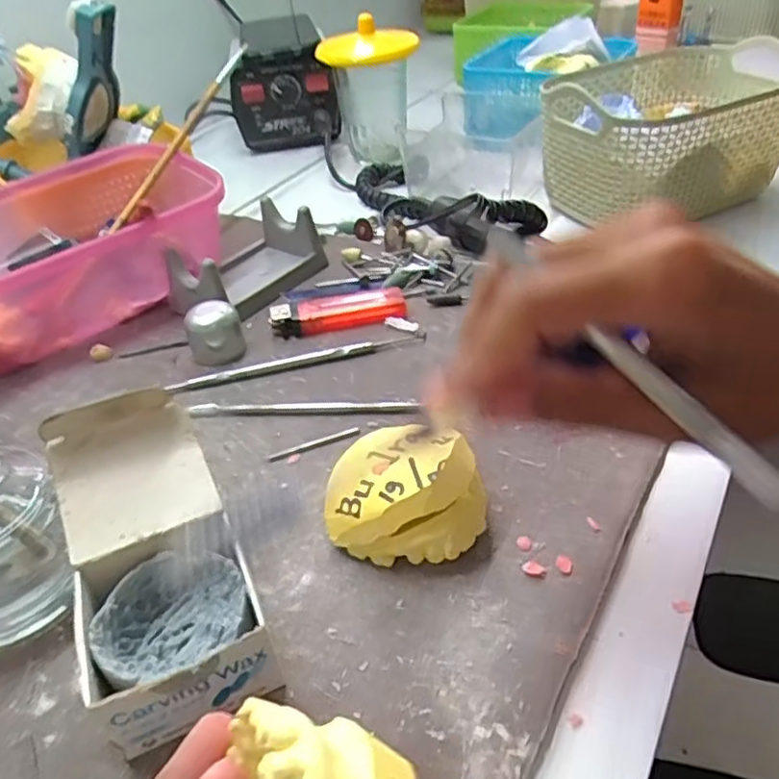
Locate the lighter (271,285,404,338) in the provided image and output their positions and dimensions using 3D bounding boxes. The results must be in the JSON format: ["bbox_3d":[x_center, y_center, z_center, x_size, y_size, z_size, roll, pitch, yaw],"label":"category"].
[{"bbox_3d":[-0.031,-0.047,0.395,0.078,0.009,0.031,-12,40,-9],"label":"lighter"}]

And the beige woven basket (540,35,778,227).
[{"bbox_3d":[0.200,-0.183,0.475,0.174,0.077,0.122,-18,42,-16],"label":"beige woven basket"}]

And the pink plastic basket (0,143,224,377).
[{"bbox_3d":[-0.202,-0.086,0.421,0.127,0.064,0.186,26,49,32],"label":"pink plastic basket"}]

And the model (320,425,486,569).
[{"bbox_3d":[0.007,0.040,0.261,0.059,0.039,0.045,1,40,8],"label":"model"}]

